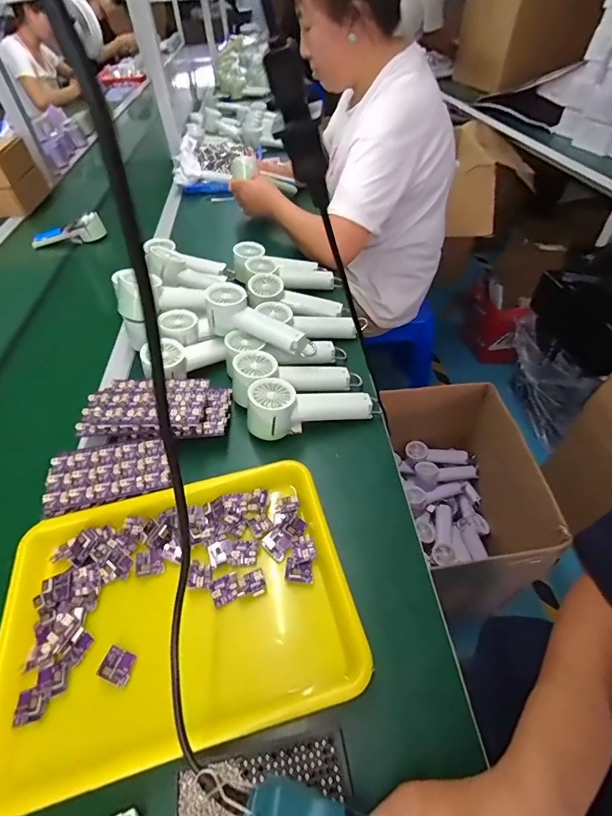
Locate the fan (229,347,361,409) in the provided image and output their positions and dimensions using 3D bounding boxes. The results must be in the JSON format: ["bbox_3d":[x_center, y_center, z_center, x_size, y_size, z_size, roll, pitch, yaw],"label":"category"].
[{"bbox_3d":[-0.012,-0.041,0.588,0.194,0.058,0.063,3,47,-13],"label":"fan"}]

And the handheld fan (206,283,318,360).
[{"bbox_3d":[-0.074,-0.127,0.616,0.185,0.059,0.057,29,54,10],"label":"handheld fan"}]

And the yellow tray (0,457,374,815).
[{"bbox_3d":[-0.129,0.196,0.406,0.335,0.035,0.253,-13,49,-9],"label":"yellow tray"}]

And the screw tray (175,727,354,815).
[{"bbox_3d":[-0.031,0.311,0.299,0.134,0.021,0.093,-8,48,-4],"label":"screw tray"}]

